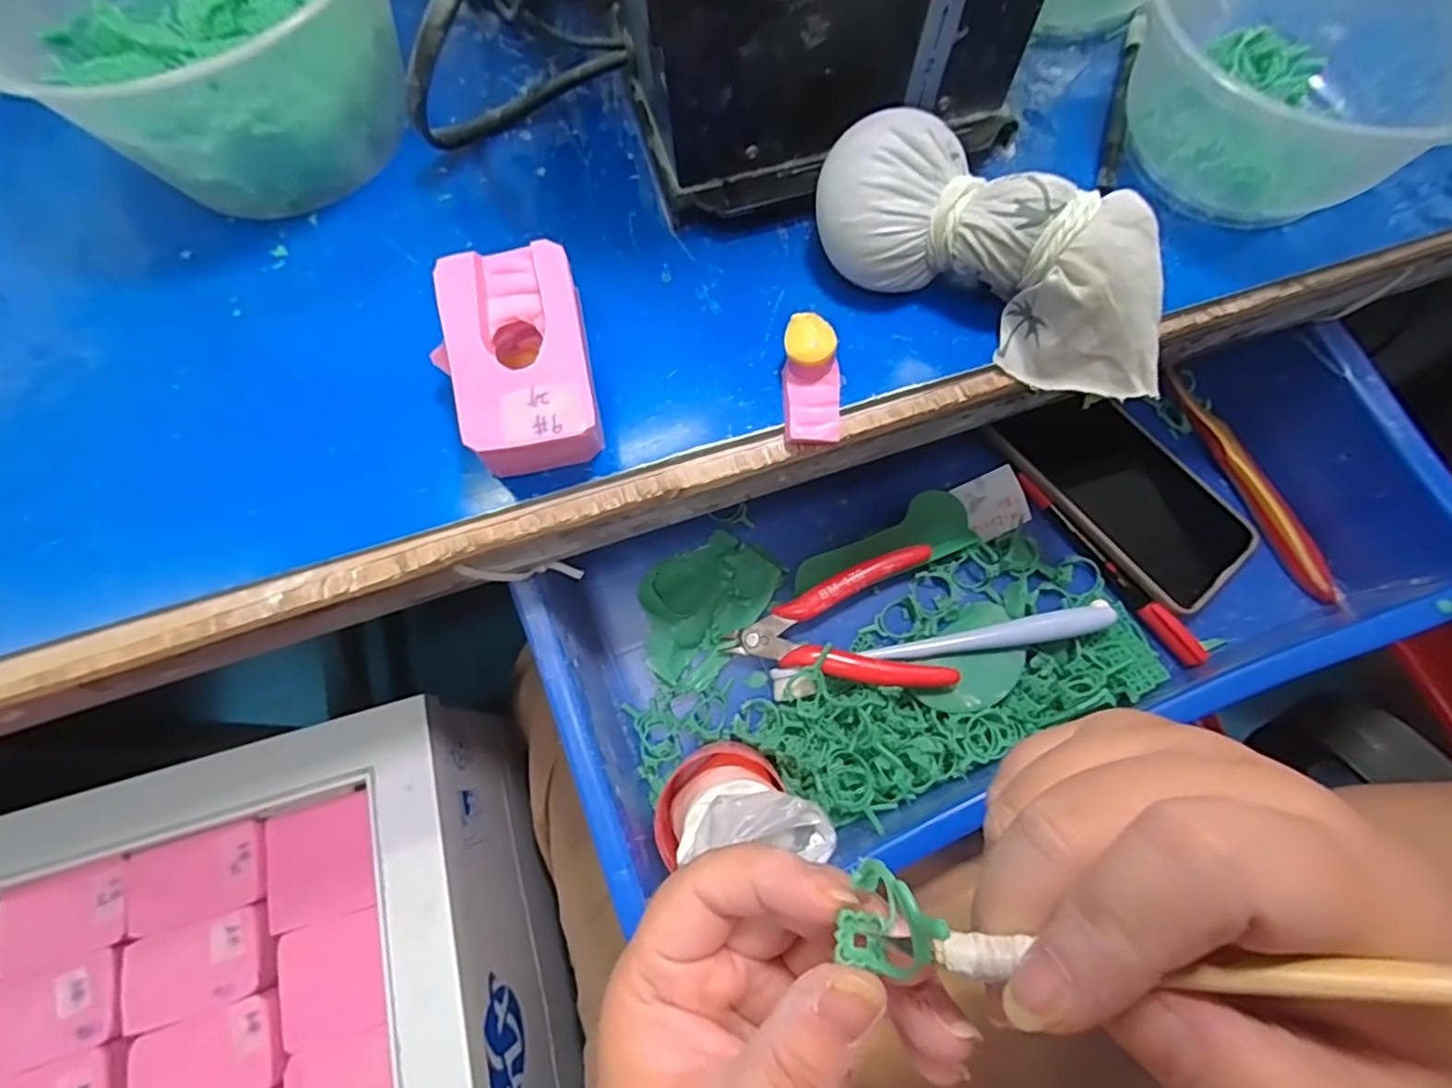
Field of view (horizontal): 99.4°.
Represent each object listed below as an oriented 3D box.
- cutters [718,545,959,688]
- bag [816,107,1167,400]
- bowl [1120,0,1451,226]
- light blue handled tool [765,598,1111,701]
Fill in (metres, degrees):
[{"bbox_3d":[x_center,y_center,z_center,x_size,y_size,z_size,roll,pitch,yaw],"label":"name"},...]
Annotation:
[{"bbox_3d":[0.058,0.044,0.339,0.115,0.019,0.073,-4,71,0],"label":"cutters"},{"bbox_3d":[0.103,-0.108,0.232,0.146,0.047,0.055,32,75,11],"label":"bag"},{"bbox_3d":[0.239,-0.206,0.255,0.134,0.059,0.160,32,75,11],"label":"bowl"},{"bbox_3d":[0.116,0.058,0.332,0.181,0.021,0.017,-11,71,-2],"label":"light blue handled tool"}]

